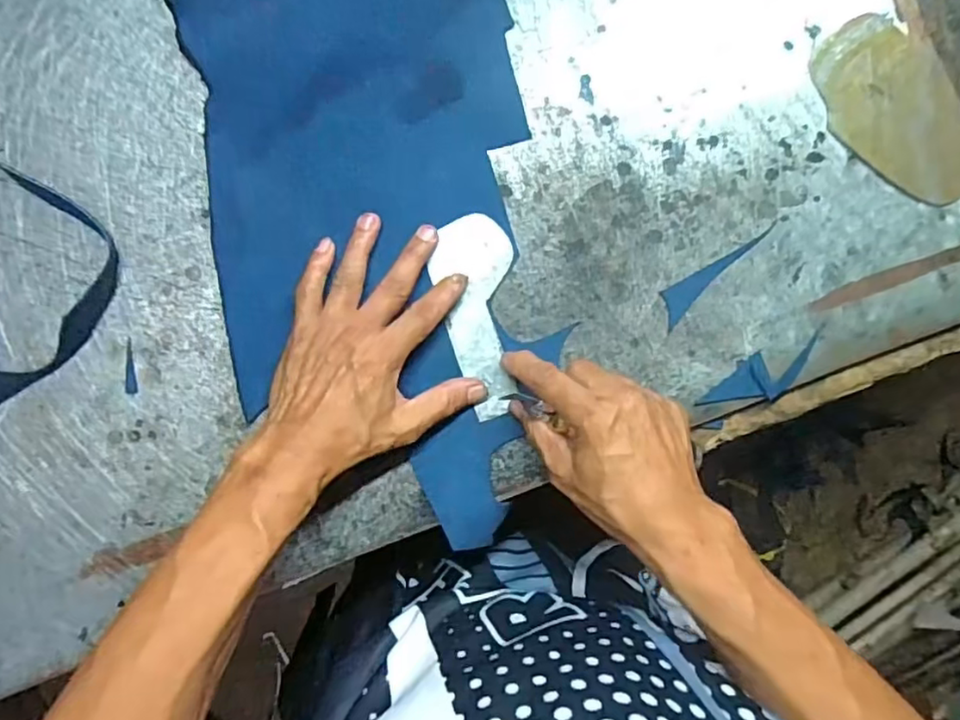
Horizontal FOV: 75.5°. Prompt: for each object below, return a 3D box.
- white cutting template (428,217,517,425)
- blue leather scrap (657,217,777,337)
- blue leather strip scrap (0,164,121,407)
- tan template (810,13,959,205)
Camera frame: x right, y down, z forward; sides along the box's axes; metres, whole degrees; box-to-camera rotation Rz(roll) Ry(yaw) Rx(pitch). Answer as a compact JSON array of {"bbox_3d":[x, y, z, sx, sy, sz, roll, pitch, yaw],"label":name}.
[{"bbox_3d":[-0.004,-0.029,0.422,0.053,0.004,0.135,-1,90,-7],"label":"white cutting template"},{"bbox_3d":[0.163,-0.066,0.438,0.023,0.004,0.103,45,87,-1],"label":"blue leather scrap"},{"bbox_3d":[-0.287,-0.028,0.382,0.085,0.016,0.158,26,86,-7],"label":"blue leather strip scrap"},{"bbox_3d":[0.298,-0.176,0.444,0.086,0.006,0.144,-27,89,-1],"label":"tan template"}]

